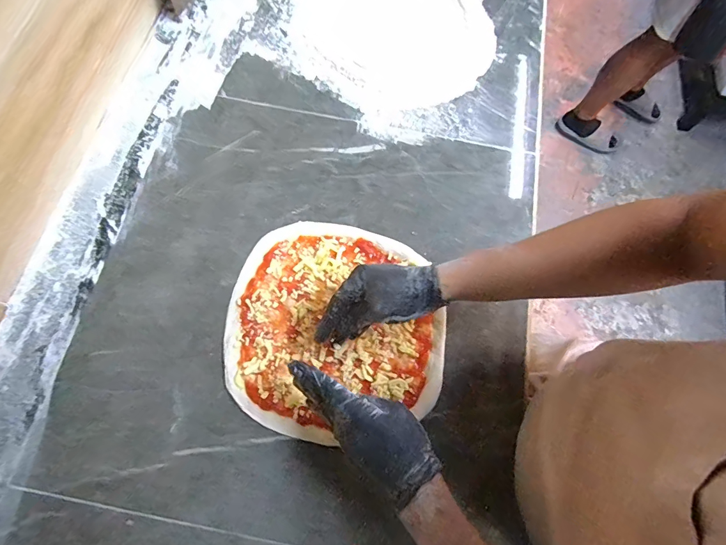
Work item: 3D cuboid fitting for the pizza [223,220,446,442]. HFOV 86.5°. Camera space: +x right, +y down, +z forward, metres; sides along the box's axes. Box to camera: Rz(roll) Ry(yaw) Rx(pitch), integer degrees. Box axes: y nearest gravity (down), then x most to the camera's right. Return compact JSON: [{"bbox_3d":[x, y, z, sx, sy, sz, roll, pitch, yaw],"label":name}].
[{"bbox_3d":[-0.035,0.070,0.520,0.286,0.011,0.282,1,72,-2],"label":"pizza"}]

